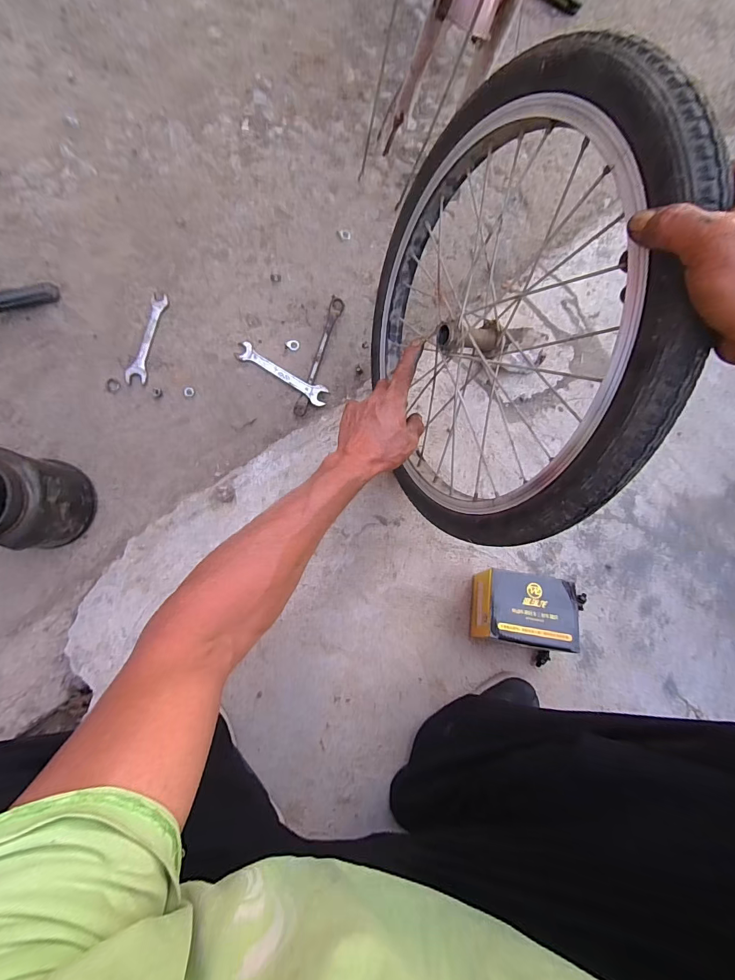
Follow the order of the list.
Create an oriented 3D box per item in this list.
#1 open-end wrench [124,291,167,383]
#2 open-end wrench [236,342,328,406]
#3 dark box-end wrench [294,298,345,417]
[{"bbox_3d":[-0.373,-0.256,0.669,0.033,0.006,0.157,13,84,-6],"label":"open-end wrench"},{"bbox_3d":[-0.148,-0.203,0.698,0.169,0.011,0.034,30,82,-4],"label":"open-end wrench"},{"bbox_3d":[-0.085,-0.239,0.708,0.024,0.015,0.228,18,83,-6],"label":"dark box-end wrench"}]

